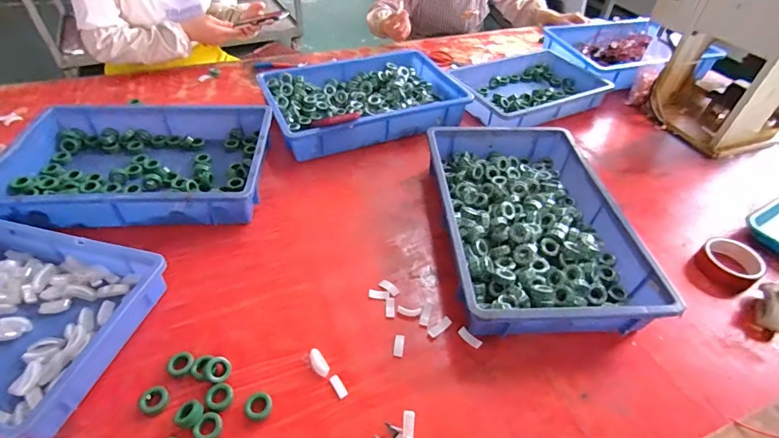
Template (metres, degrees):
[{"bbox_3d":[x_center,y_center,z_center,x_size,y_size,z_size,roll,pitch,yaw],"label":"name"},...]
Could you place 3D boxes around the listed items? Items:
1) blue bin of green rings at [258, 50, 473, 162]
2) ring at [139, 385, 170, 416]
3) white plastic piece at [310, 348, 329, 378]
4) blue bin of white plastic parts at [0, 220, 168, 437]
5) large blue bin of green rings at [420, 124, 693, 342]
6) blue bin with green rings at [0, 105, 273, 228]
[{"bbox_3d":[-0.060,-0.286,0.953,0.437,0.085,0.306,-16,47,-20],"label":"blue bin of green rings"},{"bbox_3d":[-0.280,0.215,0.475,0.034,0.006,0.031,2,44,-2],"label":"ring"},{"bbox_3d":[-0.091,0.187,0.520,0.018,0.007,0.037,-26,51,-27],"label":"white plastic piece"},{"bbox_3d":[-0.510,0.119,0.518,0.357,0.057,0.242,12,44,8],"label":"blue bin of white plastic parts"},{"bbox_3d":[0.228,-0.004,0.684,0.282,0.084,0.428,0,44,-4],"label":"large blue bin of green rings"},{"bbox_3d":[-0.454,-0.109,0.756,0.436,0.077,0.301,-1,44,-5],"label":"blue bin with green rings"}]

